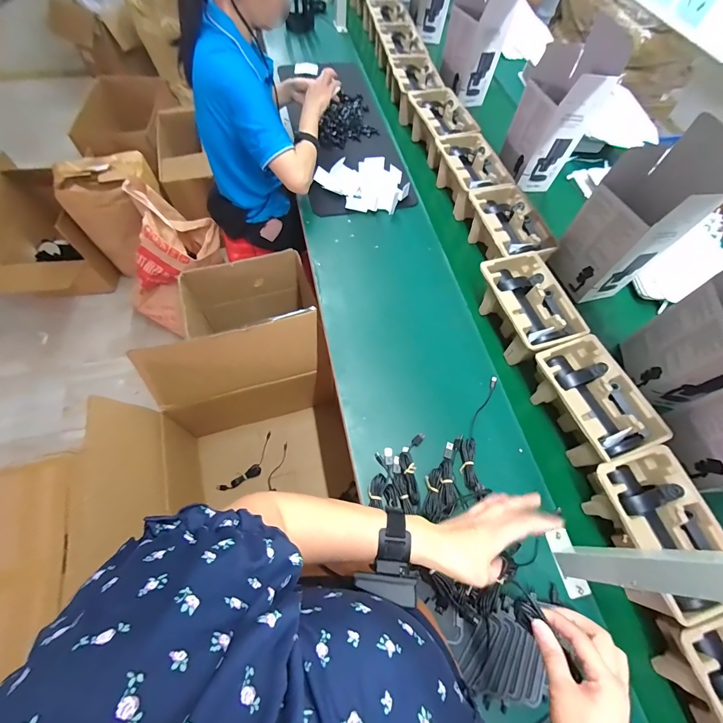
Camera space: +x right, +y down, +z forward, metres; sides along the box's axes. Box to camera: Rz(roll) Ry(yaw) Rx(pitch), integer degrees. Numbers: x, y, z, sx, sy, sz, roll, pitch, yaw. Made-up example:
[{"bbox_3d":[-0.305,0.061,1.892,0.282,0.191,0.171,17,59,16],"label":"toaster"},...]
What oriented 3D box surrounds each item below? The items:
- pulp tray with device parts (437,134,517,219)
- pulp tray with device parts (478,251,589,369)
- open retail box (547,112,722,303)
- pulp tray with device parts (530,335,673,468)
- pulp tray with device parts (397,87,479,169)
[{"bbox_3d":[0.311,-0.525,0.986,0.162,0.103,0.241,-13,62,-11],"label":"pulp tray with device parts"},{"bbox_3d":[0.364,-0.113,0.781,0.154,0.108,0.234,-16,62,-12],"label":"pulp tray with device parts"},{"bbox_3d":[0.588,-0.306,0.761,0.144,0.330,0.178,-24,65,-16],"label":"open retail box"},{"bbox_3d":[0.442,0.087,0.684,0.154,0.110,0.231,-17,63,-12],"label":"pulp tray with device parts"},{"bbox_3d":[0.240,-0.740,1.091,0.150,0.102,0.277,-16,62,-12],"label":"pulp tray with device parts"}]

